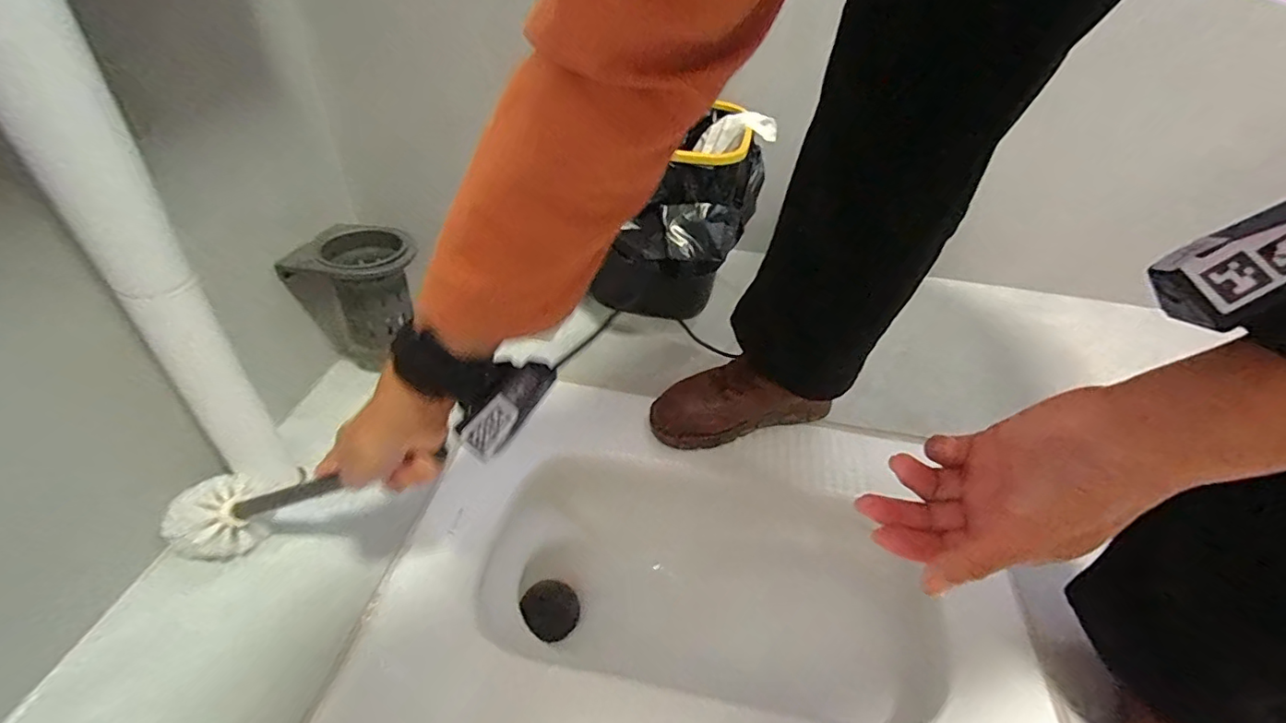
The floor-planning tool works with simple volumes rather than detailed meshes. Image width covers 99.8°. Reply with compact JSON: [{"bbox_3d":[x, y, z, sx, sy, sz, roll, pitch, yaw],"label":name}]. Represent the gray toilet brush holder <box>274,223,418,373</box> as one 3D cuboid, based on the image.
[{"bbox_3d":[-0.339,-0.069,0.656,0.133,0.158,0.088,-7,49,-18],"label":"gray toilet brush holder"}]

